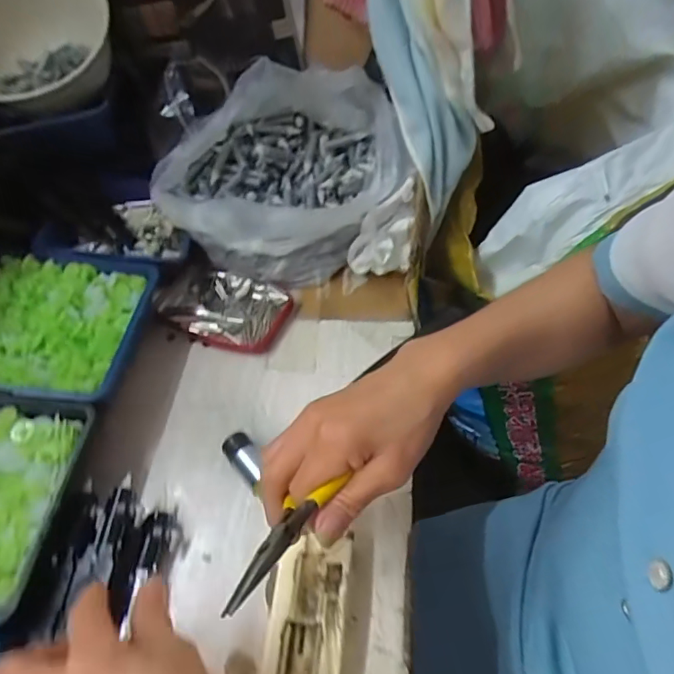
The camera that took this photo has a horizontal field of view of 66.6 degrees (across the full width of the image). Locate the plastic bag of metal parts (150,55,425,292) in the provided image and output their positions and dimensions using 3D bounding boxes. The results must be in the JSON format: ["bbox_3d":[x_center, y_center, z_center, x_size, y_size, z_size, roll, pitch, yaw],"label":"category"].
[{"bbox_3d":[-0.050,-0.158,0.505,0.243,0.137,0.180,0,51,5],"label":"plastic bag of metal parts"}]

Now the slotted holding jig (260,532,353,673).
[{"bbox_3d":[-0.020,0.189,0.300,0.049,0.022,0.135,2,51,6],"label":"slotted holding jig"}]

